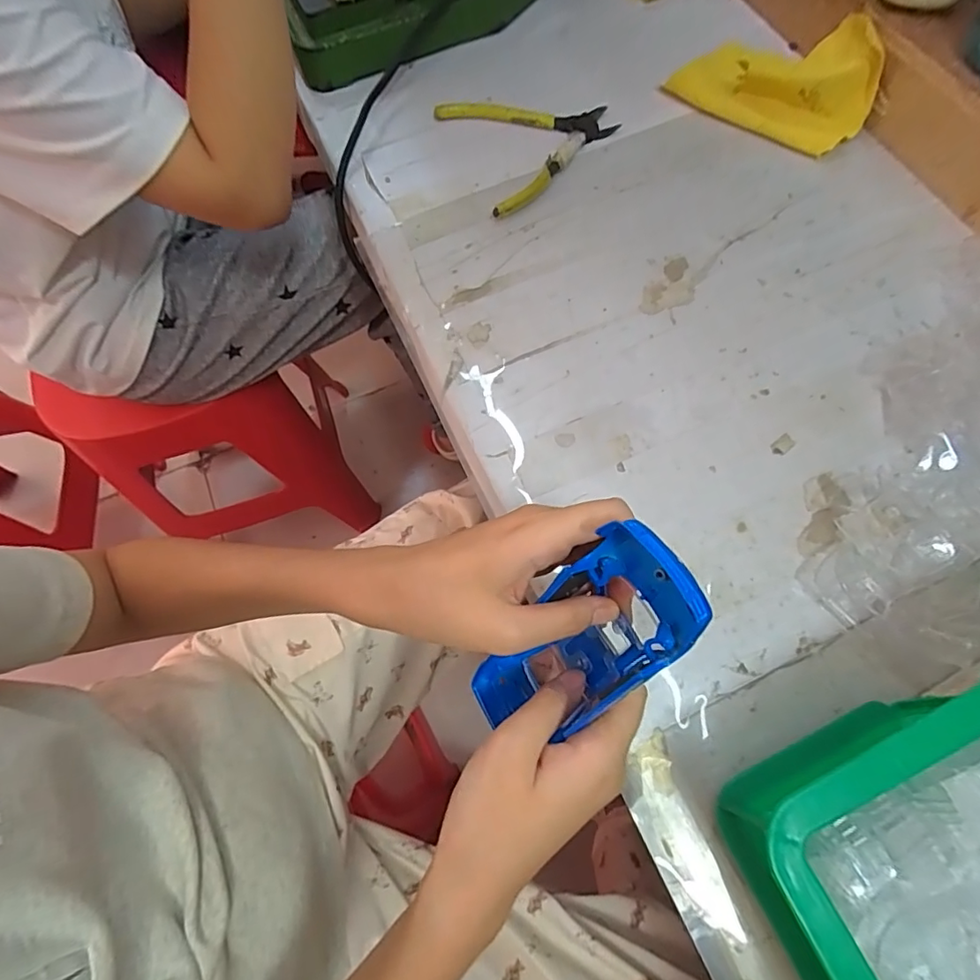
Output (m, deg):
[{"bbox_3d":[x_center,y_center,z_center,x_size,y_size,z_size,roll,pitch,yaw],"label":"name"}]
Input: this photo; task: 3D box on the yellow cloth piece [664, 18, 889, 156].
[{"bbox_3d":[0.245,-0.357,0.452,0.162,0.048,0.089,32,74,13],"label":"yellow cloth piece"}]

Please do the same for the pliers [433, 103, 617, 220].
[{"bbox_3d":[0.041,-0.300,0.453,0.135,0.015,0.133,-23,70,-7],"label":"pliers"}]

